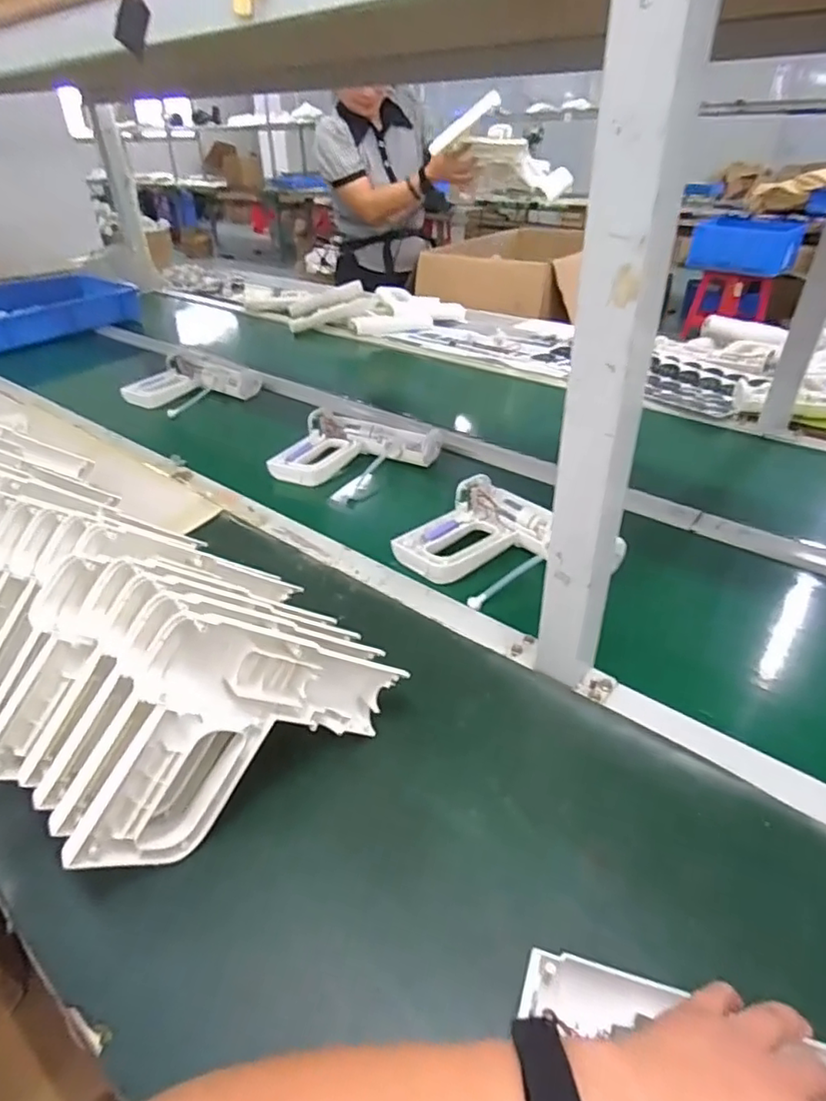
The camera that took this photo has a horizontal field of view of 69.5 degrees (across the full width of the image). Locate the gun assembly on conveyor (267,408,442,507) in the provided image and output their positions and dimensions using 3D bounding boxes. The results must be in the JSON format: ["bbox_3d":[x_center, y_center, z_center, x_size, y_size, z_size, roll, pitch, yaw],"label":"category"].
[{"bbox_3d":[-0.094,-0.149,0.911,0.216,0.045,0.194,18,39,25],"label":"gun assembly on conveyor"}]

